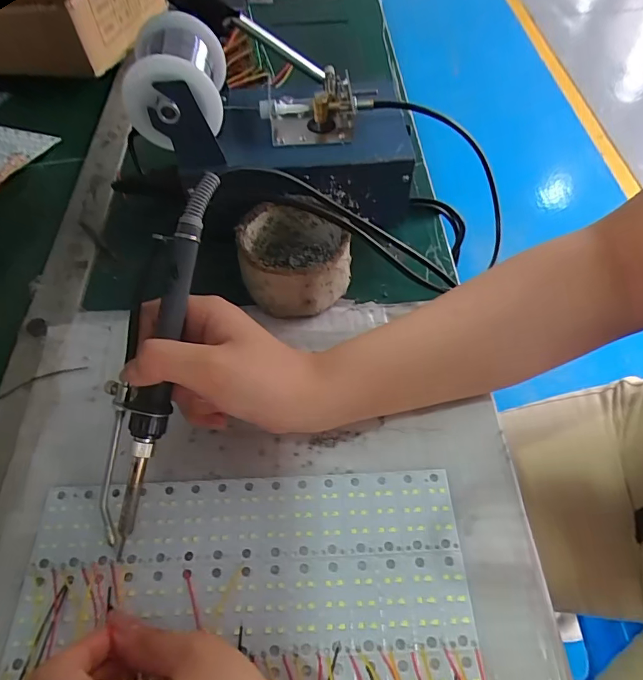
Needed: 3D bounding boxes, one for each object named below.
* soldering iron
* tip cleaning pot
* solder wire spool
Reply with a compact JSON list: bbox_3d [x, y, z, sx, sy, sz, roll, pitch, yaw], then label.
[{"bbox_3d":[-0.094,0.011,0.261,0.037,0.027,0.209,16,94,13],"label":"soldering iron"},{"bbox_3d":[-0.019,-0.064,0.354,0.079,0.049,0.083,-1,57,2],"label":"tip cleaning pot"},{"bbox_3d":[-0.101,-0.184,0.324,0.061,0.055,0.076,-3,56,1],"label":"solder wire spool"}]

